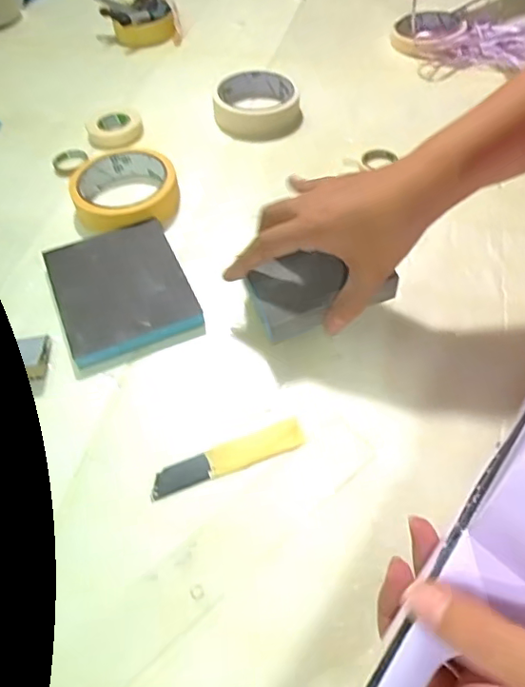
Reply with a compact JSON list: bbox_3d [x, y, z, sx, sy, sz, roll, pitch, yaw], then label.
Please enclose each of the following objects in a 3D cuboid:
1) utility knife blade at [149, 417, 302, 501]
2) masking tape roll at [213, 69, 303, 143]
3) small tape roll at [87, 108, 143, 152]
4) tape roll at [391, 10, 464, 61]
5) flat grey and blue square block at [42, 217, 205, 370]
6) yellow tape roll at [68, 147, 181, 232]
[{"bbox_3d":[-0.022,0.072,0.346,0.100,0.004,0.021,-19,54,-11],"label":"utility knife blade"},{"bbox_3d":[-0.005,-0.250,0.569,0.086,0.027,0.087,-3,53,0],"label":"masking tape roll"},{"bbox_3d":[-0.157,-0.227,0.564,0.054,0.019,0.057,-1,53,2],"label":"small tape roll"},{"bbox_3d":[0.206,-0.383,0.668,0.094,0.026,0.094,-1,53,2],"label":"tape roll"},{"bbox_3d":[-0.113,-0.045,0.430,0.097,0.014,0.121,-21,55,-13],"label":"flat grey and blue square block"},{"bbox_3d":[-0.123,-0.139,0.489,0.089,0.030,0.099,-18,54,-11],"label":"yellow tape roll"}]

